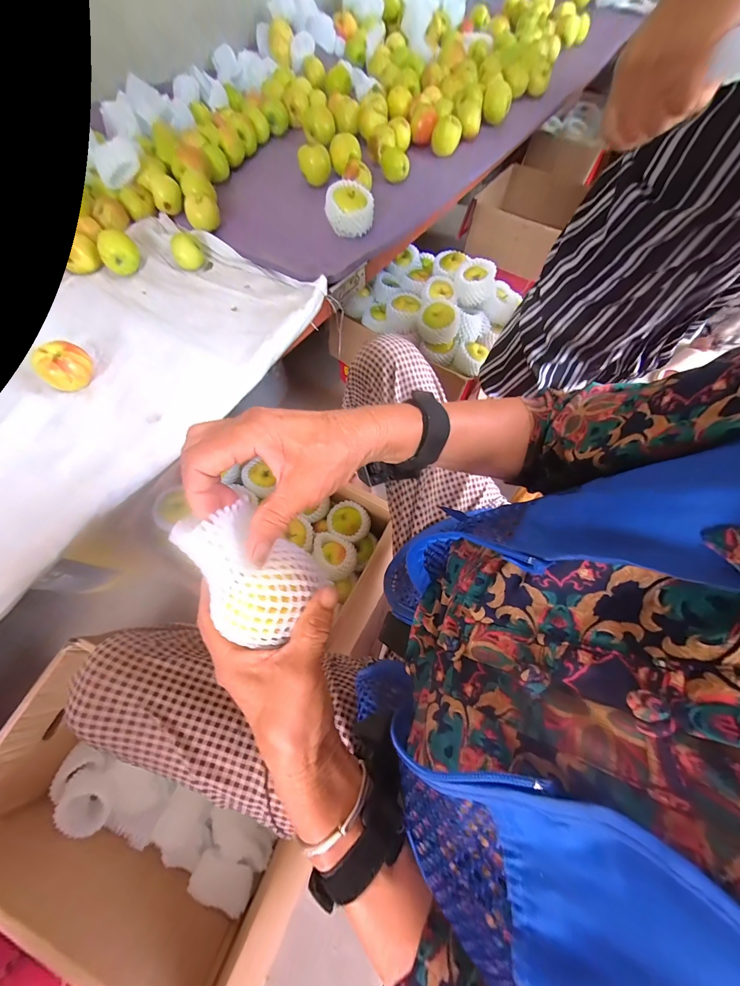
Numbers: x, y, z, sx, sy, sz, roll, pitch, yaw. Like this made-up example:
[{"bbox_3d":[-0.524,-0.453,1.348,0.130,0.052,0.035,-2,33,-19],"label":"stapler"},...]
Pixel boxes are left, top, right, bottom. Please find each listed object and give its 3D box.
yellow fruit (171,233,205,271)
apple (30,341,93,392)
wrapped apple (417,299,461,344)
[{"bbox_3d":[-0.325,-0.431,0.598,0.051,0.041,0.048,-18,67,-7],"label":"yellow fruit"},{"bbox_3d":[-0.427,-0.176,0.473,0.058,0.052,0.052,-18,67,-7],"label":"apple"},{"bbox_3d":[0.145,-0.361,0.714,0.086,0.071,0.071,11,67,5],"label":"wrapped apple"}]

